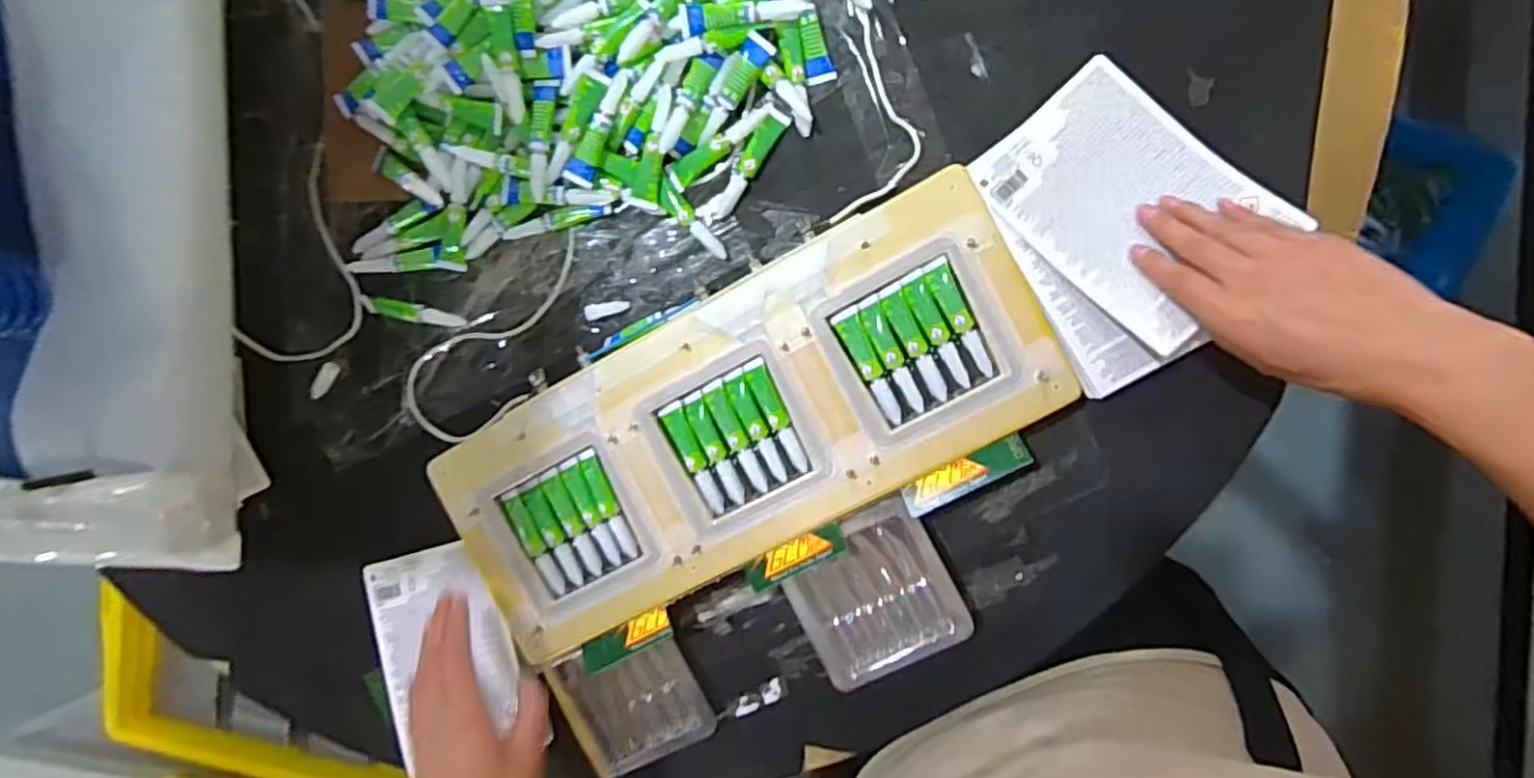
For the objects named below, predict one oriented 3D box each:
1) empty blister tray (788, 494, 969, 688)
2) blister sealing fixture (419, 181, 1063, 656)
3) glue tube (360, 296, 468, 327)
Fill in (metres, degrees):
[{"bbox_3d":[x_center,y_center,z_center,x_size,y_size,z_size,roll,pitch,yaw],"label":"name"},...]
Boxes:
[{"bbox_3d":[0.073,0.140,0.486,0.104,0.012,0.107,-28,90,10],"label":"empty blister tray"},{"bbox_3d":[-0.022,0.033,0.497,0.428,0.039,0.183,-28,89,10],"label":"blister sealing fixture"},{"bbox_3d":[-0.270,-0.058,0.542,0.082,0.007,0.014,10,95,8],"label":"glue tube"}]

